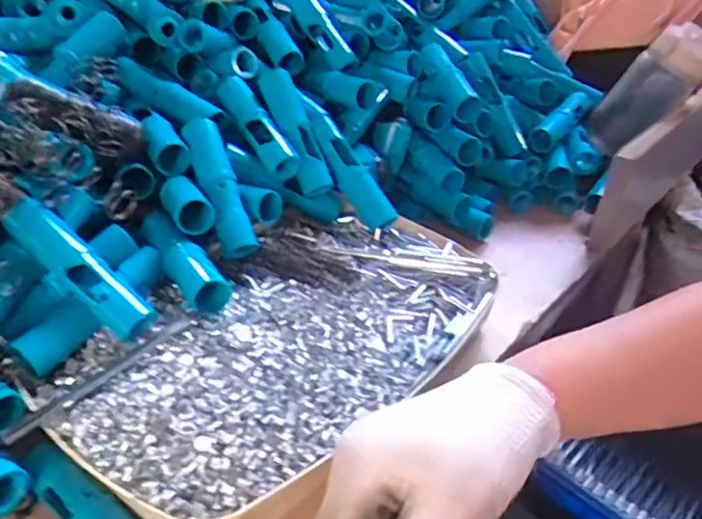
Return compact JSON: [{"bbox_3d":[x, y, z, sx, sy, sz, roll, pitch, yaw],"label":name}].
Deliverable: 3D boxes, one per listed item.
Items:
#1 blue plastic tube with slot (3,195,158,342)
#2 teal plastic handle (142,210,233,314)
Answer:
[{"bbox_3d":[-0.189,0.006,0.413,0.122,0.022,0.028,42,44,5],"label":"blue plastic tube with slot"},{"bbox_3d":[-0.130,0.002,0.463,0.030,0.032,0.120,-19,40,-28],"label":"teal plastic handle"}]

